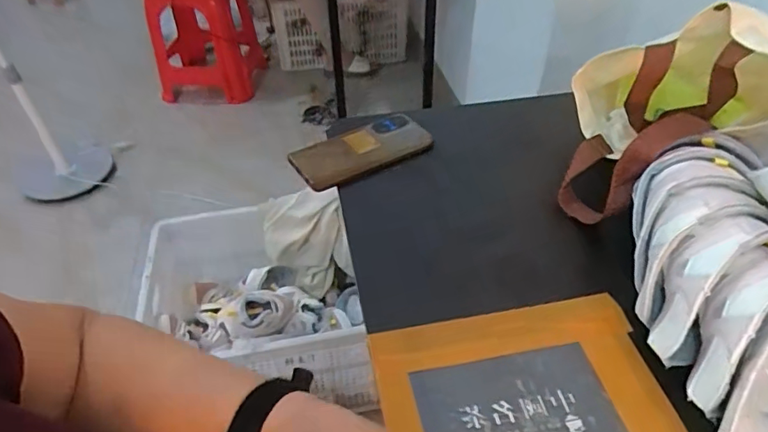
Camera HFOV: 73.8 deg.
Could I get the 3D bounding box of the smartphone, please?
[{"bbox_3d":[-0.025,-0.078,0.604,0.163,0.011,0.075,-24,55,-23],"label":"smartphone"}]

